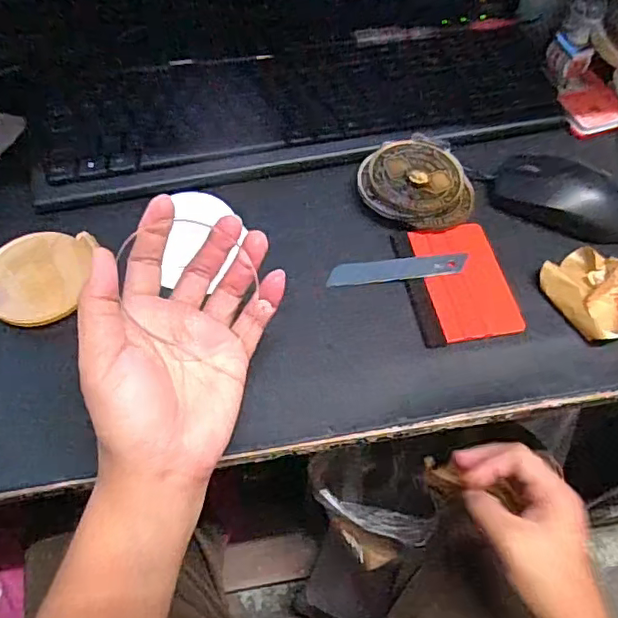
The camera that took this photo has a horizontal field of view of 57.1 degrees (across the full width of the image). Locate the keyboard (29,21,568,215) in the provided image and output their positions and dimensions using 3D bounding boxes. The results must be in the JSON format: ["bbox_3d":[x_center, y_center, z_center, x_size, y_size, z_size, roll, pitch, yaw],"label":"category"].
[{"bbox_3d":[0.001,-0.173,0.486,0.450,0.023,0.126,-11,60,-8],"label":"keyboard"}]

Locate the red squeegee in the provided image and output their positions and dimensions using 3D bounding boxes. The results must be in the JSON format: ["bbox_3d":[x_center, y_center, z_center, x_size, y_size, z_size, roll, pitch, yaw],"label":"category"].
[{"bbox_3d":[0.107,-0.021,0.411,0.071,0.004,0.097,-8,59,-6],"label":"red squeegee"}]

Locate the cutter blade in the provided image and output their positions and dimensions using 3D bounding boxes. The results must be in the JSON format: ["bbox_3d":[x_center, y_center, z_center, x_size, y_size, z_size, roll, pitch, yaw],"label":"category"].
[{"bbox_3d":[0.064,-0.030,0.417,0.100,0.004,0.019,-7,63,1],"label":"cutter blade"}]

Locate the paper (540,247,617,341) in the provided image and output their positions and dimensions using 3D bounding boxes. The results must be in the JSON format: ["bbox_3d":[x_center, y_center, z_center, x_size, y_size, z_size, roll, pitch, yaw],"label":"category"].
[{"bbox_3d":[0.209,-0.016,0.394,0.060,0.037,0.077,-25,62,-15],"label":"paper"}]

